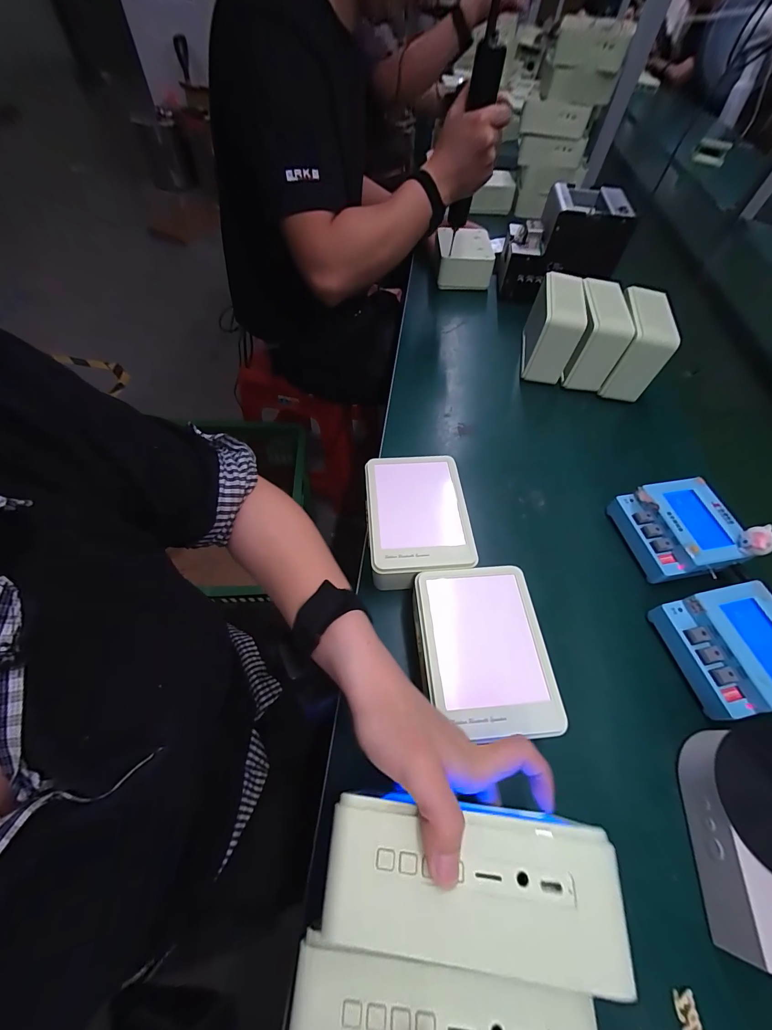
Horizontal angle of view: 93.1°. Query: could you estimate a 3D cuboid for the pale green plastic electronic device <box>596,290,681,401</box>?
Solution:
[{"bbox_3d":[0.371,-0.253,0.557,0.059,0.116,0.139,14,57,6],"label":"pale green plastic electronic device"}]

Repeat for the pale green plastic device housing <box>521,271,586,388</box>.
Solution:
[{"bbox_3d":[0.260,-0.297,0.575,0.054,0.114,0.151,12,57,5],"label":"pale green plastic device housing"}]

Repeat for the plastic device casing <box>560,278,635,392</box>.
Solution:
[{"bbox_3d":[0.317,-0.274,0.571,0.064,0.112,0.135,13,57,6],"label":"plastic device casing"}]

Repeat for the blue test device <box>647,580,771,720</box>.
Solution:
[{"bbox_3d":[0.323,0.126,0.341,0.100,0.050,0.100,-8,58,-8],"label":"blue test device"}]

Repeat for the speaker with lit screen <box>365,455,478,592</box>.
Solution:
[{"bbox_3d":[0.034,0.002,0.403,0.111,0.052,0.149,-4,57,-5],"label":"speaker with lit screen"}]

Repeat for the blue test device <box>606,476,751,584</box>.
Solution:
[{"bbox_3d":[0.321,0.018,0.408,0.097,0.051,0.103,-7,57,-8],"label":"blue test device"}]

